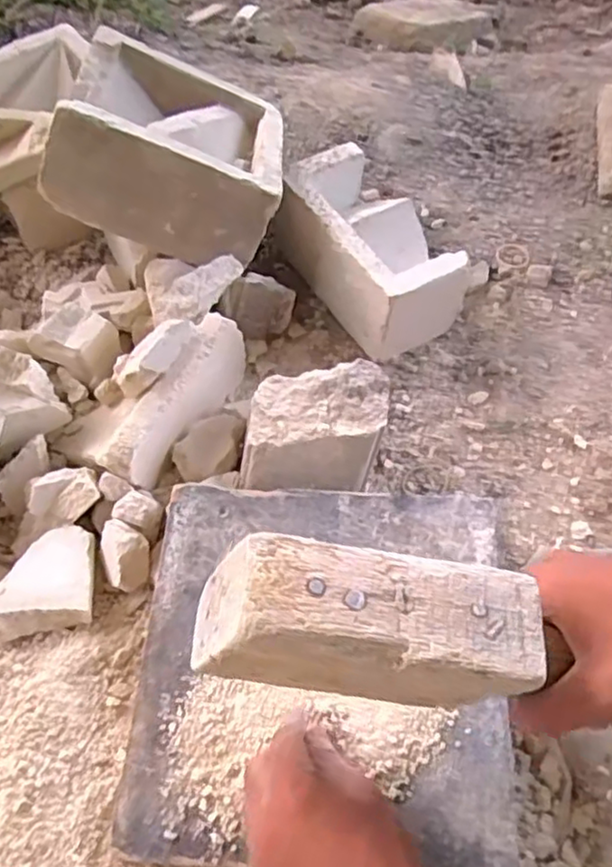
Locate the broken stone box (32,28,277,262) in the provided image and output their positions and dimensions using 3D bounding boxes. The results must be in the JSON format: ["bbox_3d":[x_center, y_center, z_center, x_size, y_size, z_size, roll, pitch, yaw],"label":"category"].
[{"bbox_3d":[-0.133,-0.278,0.669,0.200,0.114,0.201,16,42,-19],"label":"broken stone box"}]

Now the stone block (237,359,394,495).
[{"bbox_3d":[0.008,0.002,0.570,0.113,0.082,0.099,5,58,-3],"label":"stone block"}]

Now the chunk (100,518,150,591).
[{"bbox_3d":[-0.138,0.094,0.522,0.035,0.035,0.049,-21,63,-15],"label":"chunk"}]

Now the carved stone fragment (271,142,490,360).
[{"bbox_3d":[0.059,-0.190,0.689,0.103,0.095,0.198,-31,66,-19],"label":"carved stone fragment"}]

